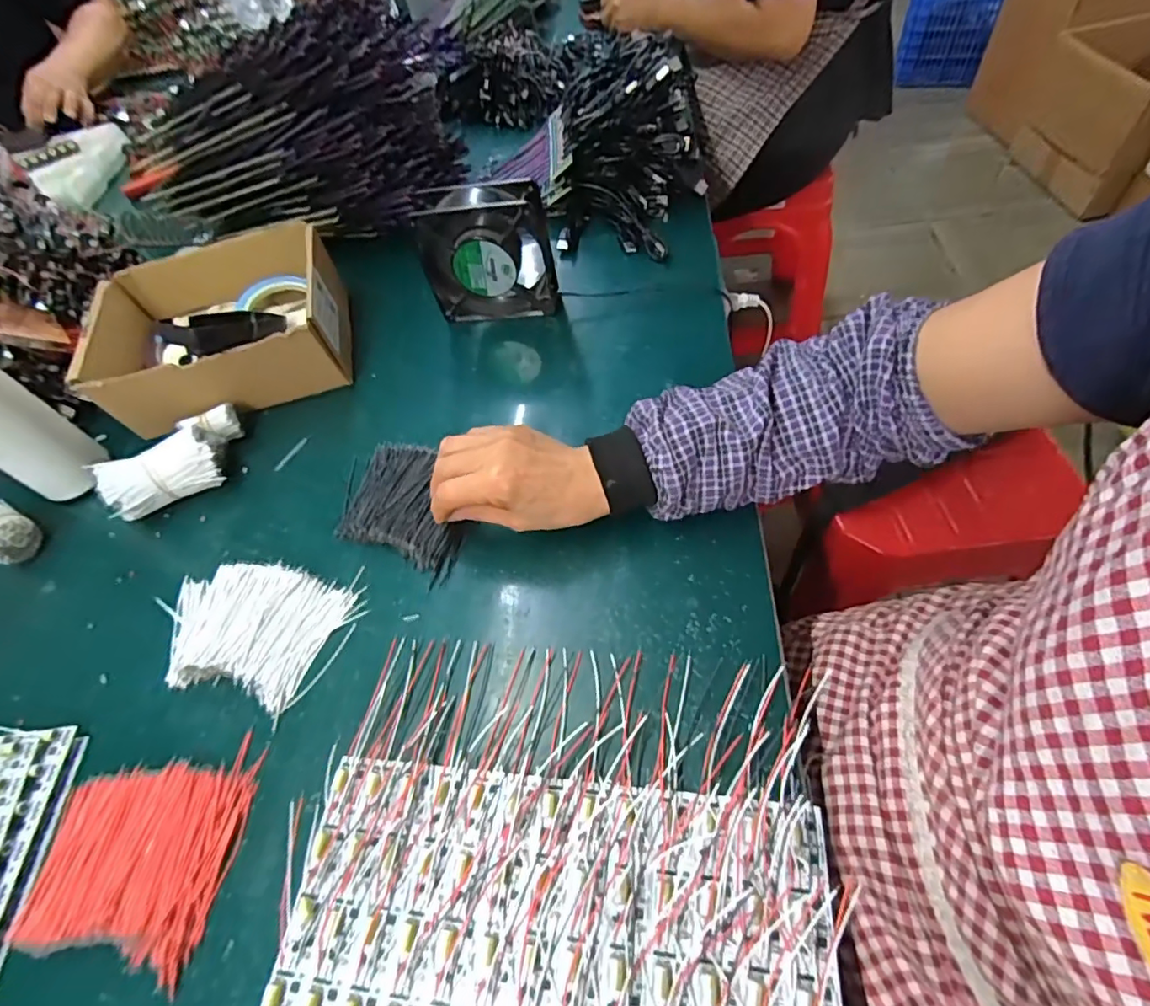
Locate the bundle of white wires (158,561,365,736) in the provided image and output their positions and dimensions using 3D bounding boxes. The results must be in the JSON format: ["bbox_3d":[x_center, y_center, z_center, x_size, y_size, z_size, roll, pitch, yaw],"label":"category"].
[{"bbox_3d":[-0.243,0.093,0.419,0.152,0.014,0.102,1,57,9],"label":"bundle of white wires"}]

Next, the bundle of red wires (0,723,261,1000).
[{"bbox_3d":[-0.271,0.208,0.345,0.123,0.018,0.113,2,57,10],"label":"bundle of red wires"}]

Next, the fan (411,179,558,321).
[{"bbox_3d":[-0.086,-0.233,0.551,0.127,0.130,0.039,2,56,11],"label":"fan"}]

